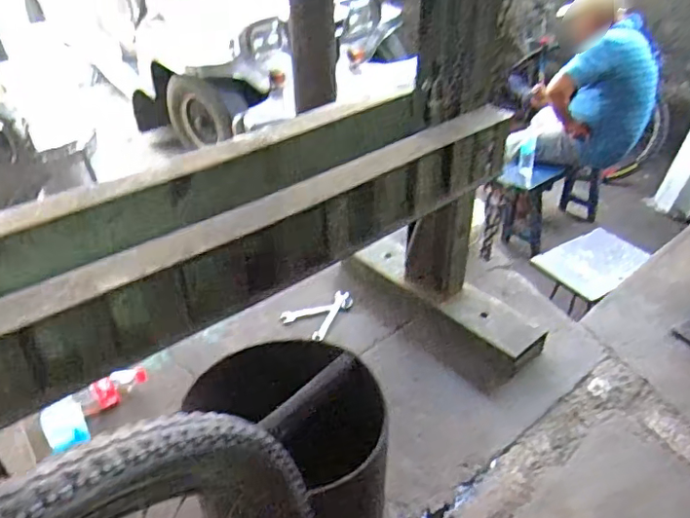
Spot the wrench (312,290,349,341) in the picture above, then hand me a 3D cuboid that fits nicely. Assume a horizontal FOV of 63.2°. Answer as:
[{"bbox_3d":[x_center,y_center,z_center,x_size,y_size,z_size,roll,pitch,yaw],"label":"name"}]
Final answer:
[{"bbox_3d":[-0.033,0.141,1.397,0.038,0.008,0.162,13,49,19],"label":"wrench"}]

